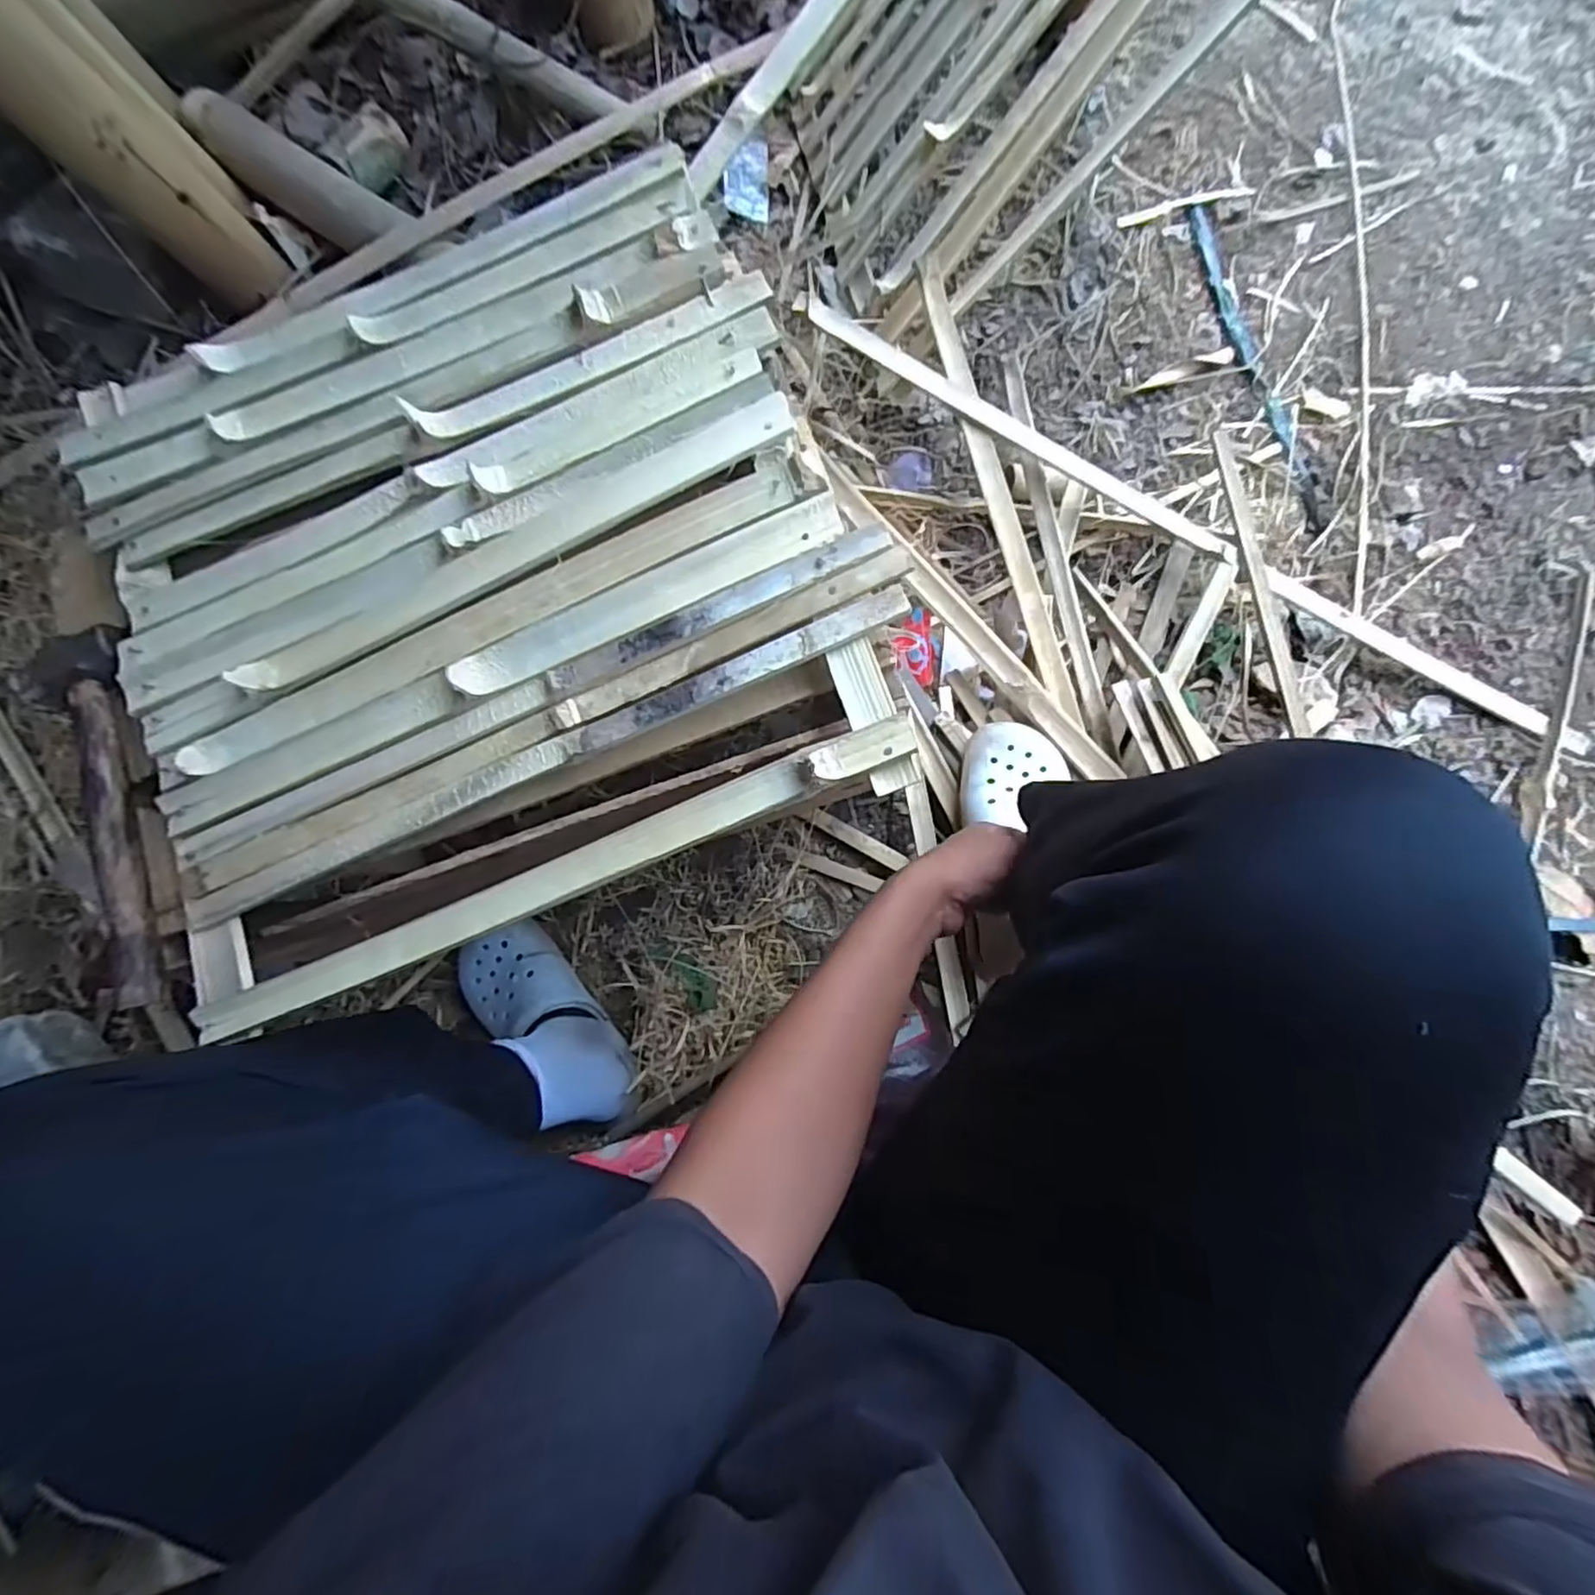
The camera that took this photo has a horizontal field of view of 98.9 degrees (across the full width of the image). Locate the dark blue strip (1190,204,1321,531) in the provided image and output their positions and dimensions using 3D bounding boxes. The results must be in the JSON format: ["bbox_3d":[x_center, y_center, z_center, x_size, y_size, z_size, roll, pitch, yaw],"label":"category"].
[{"bbox_3d":[0.549,-0.520,0.817,0.028,0.012,0.420,-17,83,3],"label":"dark blue strip"}]

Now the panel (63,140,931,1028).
[{"bbox_3d":[-0.228,-0.152,0.471,0.533,0.044,0.479,-20,82,4],"label":"panel"}]

